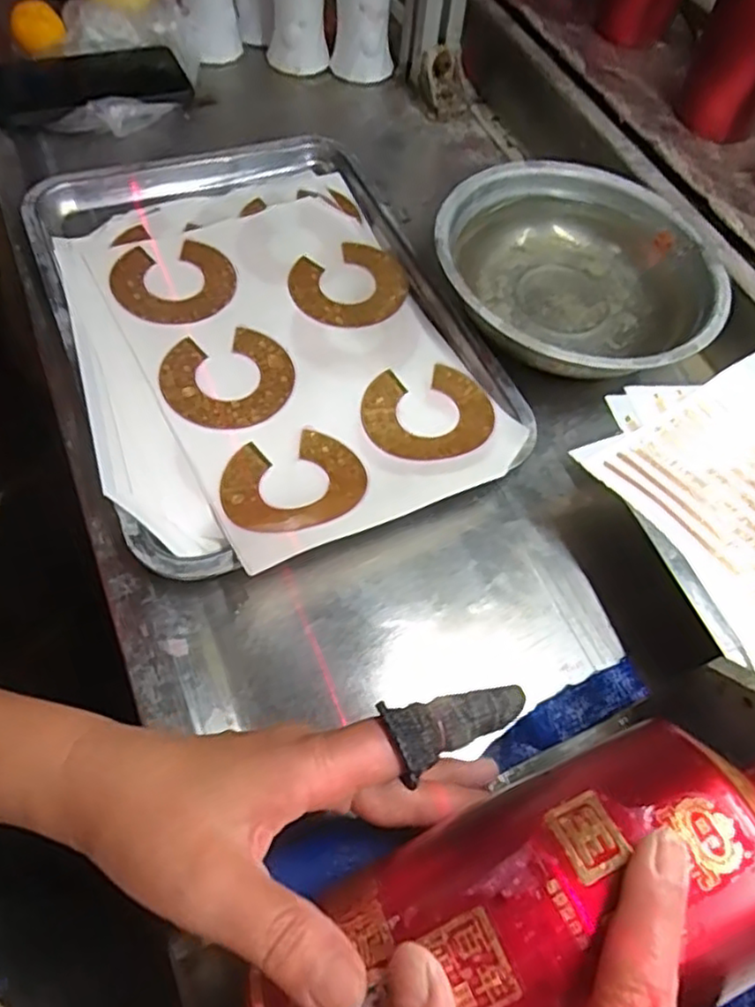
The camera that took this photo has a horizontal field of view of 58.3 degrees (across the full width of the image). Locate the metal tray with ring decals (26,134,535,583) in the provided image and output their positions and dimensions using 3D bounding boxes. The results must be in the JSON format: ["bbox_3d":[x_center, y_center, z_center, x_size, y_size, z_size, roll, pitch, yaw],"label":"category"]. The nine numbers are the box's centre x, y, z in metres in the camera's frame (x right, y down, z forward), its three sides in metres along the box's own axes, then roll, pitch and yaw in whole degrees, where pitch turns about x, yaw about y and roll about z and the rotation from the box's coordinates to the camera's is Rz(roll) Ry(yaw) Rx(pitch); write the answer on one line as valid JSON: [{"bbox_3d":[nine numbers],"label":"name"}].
[{"bbox_3d":[-0.075,-0.130,0.449,0.249,0.026,0.351,-20,67,-11],"label":"metal tray with ring decals"}]

